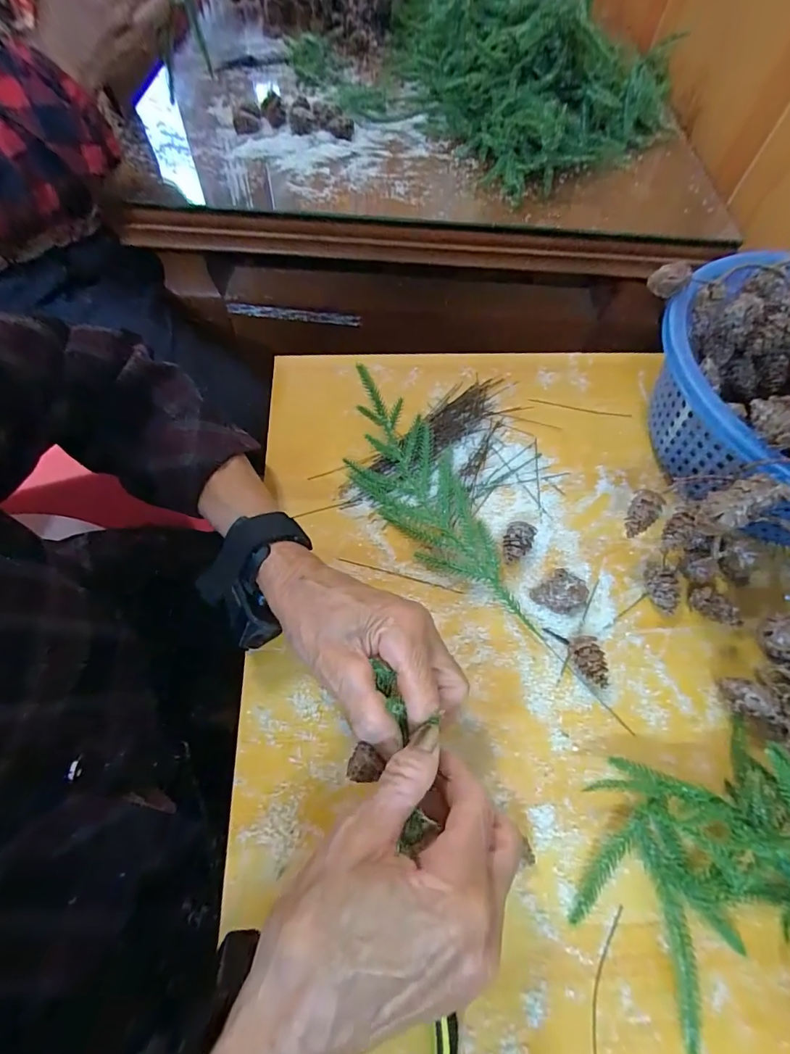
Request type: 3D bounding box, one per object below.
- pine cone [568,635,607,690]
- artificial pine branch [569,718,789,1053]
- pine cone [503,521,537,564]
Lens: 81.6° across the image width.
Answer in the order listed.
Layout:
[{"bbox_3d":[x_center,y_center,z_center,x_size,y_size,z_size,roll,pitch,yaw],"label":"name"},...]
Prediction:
[{"bbox_3d":[0.136,0.095,0.322,0.018,0.023,0.036,-15,64,-11],"label":"pine cone"},{"bbox_3d":[0.196,0.188,0.244,0.167,0.083,0.121,-9,63,-8],"label":"artificial pine branch"},{"bbox_3d":[0.097,0.013,0.364,0.022,0.021,0.035,27,64,10],"label":"pine cone"}]

